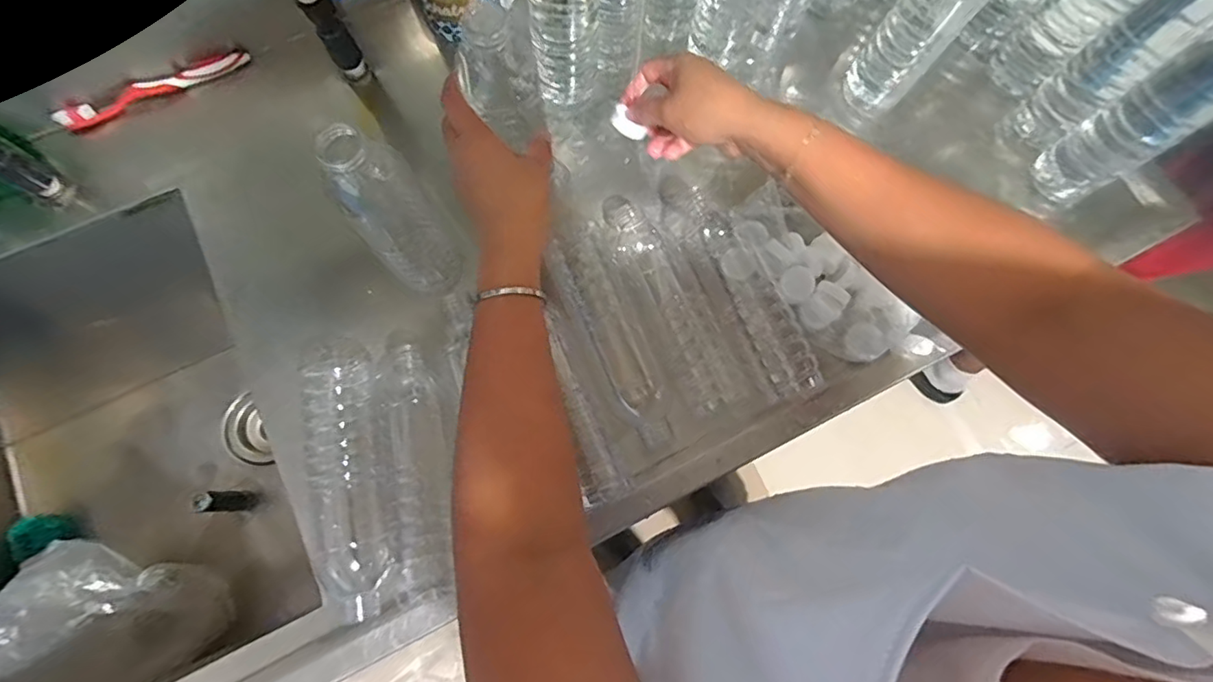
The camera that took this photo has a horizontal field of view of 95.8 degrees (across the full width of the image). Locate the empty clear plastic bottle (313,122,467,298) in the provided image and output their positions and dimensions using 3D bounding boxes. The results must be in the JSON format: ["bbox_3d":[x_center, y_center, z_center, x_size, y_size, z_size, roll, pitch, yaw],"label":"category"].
[{"bbox_3d":[-0.165,-0.099,0.431,0.058,0.207,0.057,-35,79,-9],"label":"empty clear plastic bottle"}]

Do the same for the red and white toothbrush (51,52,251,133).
[{"bbox_3d":[-0.456,-0.256,0.557,0.185,0.016,0.020,-26,77,-7],"label":"red and white toothbrush"}]

